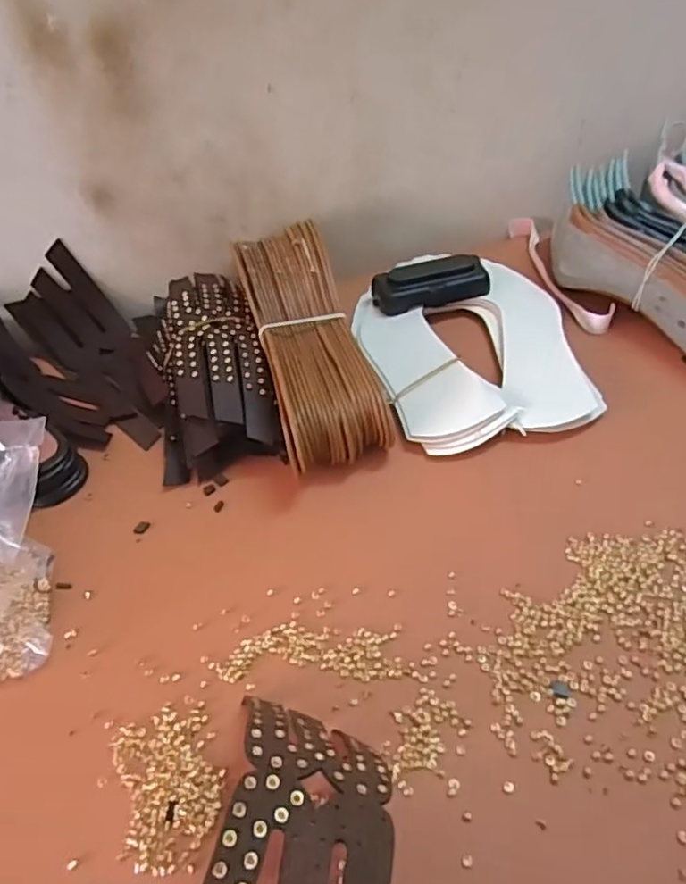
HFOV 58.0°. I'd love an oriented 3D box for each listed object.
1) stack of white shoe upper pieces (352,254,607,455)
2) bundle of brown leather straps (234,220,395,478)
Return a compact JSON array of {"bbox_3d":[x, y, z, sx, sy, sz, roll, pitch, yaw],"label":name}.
[{"bbox_3d":[0.109,-0.084,0.542,0.174,0.022,0.216,-10,49,-5],"label":"stack of white shoe upper pieces"},{"bbox_3d":[-0.029,-0.080,0.511,0.084,0.081,0.235,-13,49,-7],"label":"bundle of brown leather straps"}]

